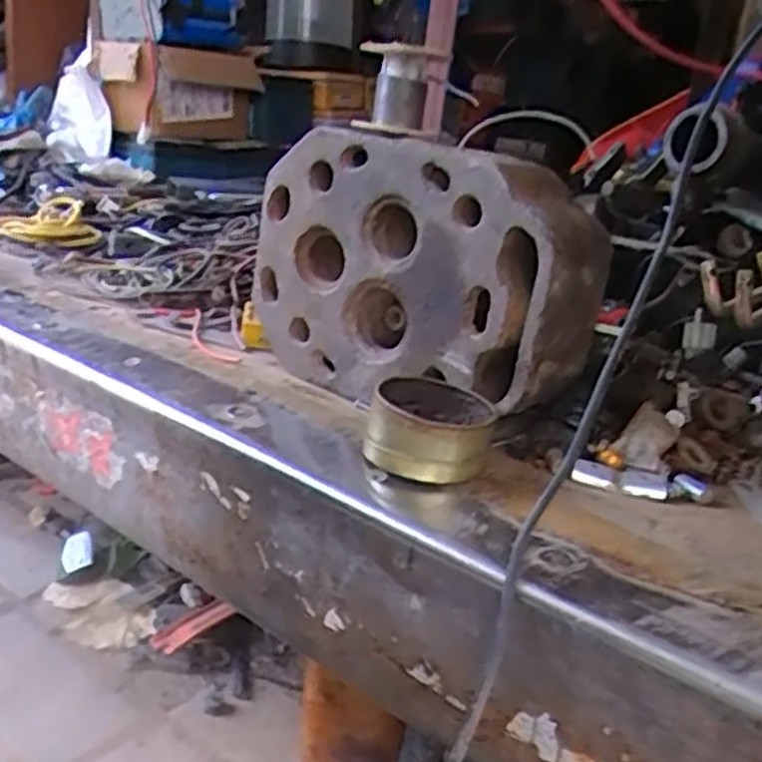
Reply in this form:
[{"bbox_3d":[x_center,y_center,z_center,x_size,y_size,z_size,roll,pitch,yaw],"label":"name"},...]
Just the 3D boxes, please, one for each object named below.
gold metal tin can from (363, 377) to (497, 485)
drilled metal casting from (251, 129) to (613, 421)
[{"bbox_3d":[0.026,0.026,0.425,0.064,0.039,0.063,8,20,1],"label":"gold metal tin can"},{"bbox_3d":[0.023,-0.065,0.499,0.212,0.157,0.084,21,24,34],"label":"drilled metal casting"}]

